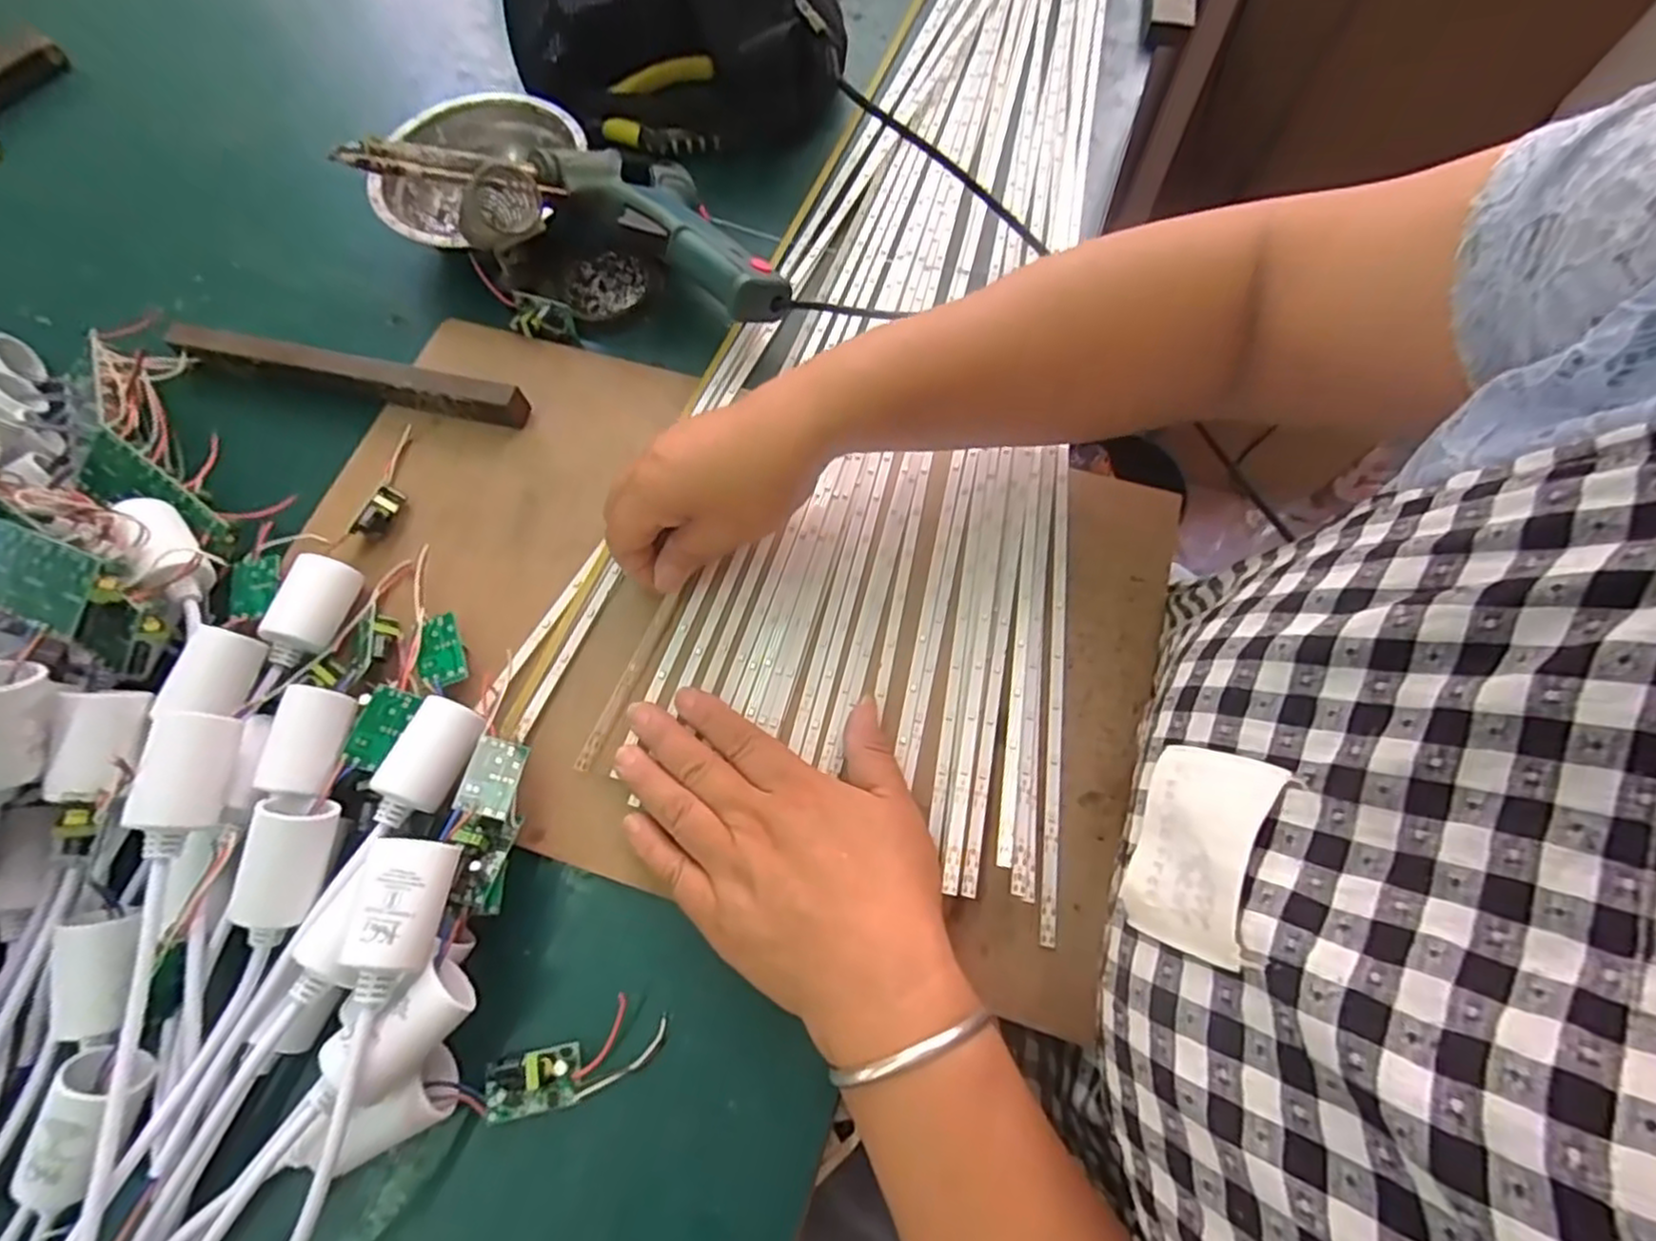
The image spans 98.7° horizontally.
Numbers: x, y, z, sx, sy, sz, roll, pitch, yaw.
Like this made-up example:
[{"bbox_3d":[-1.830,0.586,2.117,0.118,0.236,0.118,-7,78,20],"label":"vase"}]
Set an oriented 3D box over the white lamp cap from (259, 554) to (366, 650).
[{"bbox_3d":[-0.244,-0.006,0.342,0.023,0.028,0.046,9,69,5],"label":"white lamp cap"}]

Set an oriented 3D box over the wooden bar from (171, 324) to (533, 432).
[{"bbox_3d":[-0.270,-0.138,0.399,0.209,0.022,0.017,13,70,6],"label":"wooden bar"}]

